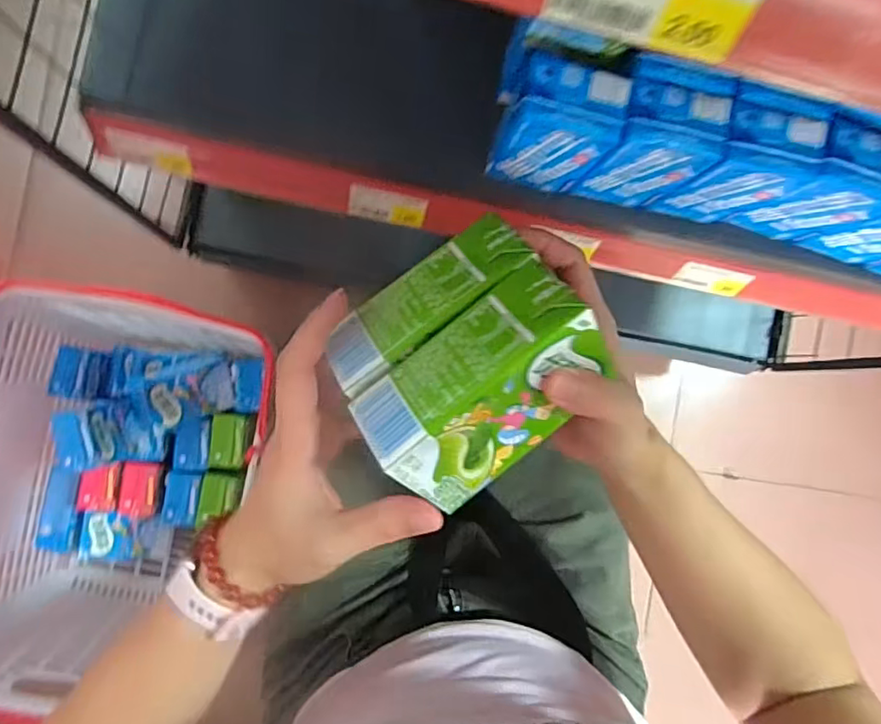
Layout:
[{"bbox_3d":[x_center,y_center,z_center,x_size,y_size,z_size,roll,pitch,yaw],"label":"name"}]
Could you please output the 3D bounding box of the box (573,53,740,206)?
[{"bbox_3d":[0.143,-0.156,0.400,0.066,0.102,0.057,10,87,-6],"label":"box"}]

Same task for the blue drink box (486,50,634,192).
[{"bbox_3d":[0.074,-0.157,0.395,0.070,0.100,0.044,8,87,-7],"label":"blue drink box"}]

